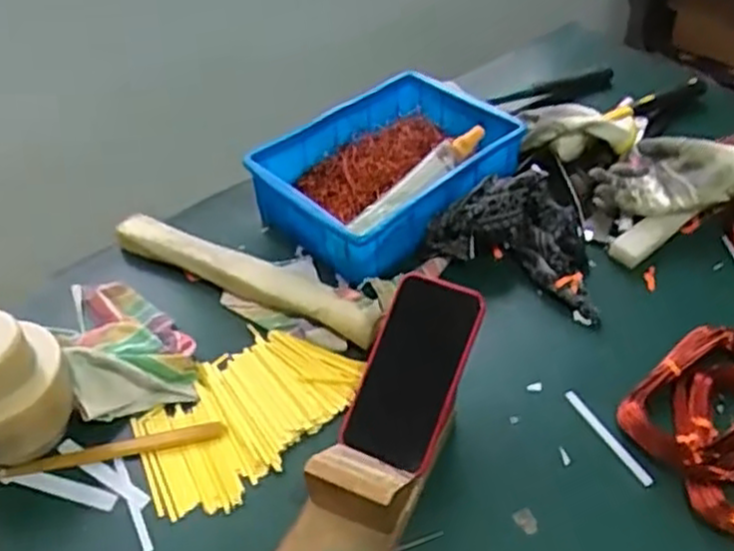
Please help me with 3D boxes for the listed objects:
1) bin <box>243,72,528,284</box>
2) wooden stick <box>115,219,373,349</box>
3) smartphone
[{"bbox_3d":[0.030,-0.128,0.899,0.310,0.089,0.215,-35,53,-29],"label":"bin"},{"bbox_3d":[-0.133,-0.001,0.814,0.324,0.047,0.050,20,48,21],"label":"wooden stick"},{"bbox_3d":[0.040,0.081,0.651,0.082,0.016,0.160,20,87,14],"label":"smartphone"}]

